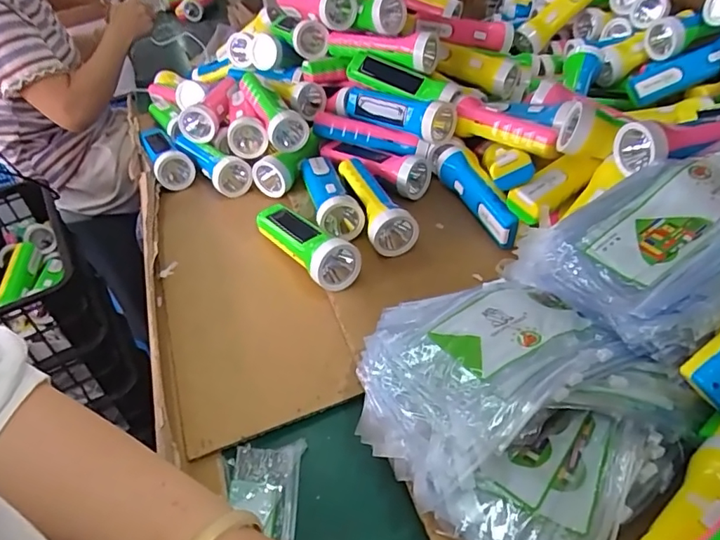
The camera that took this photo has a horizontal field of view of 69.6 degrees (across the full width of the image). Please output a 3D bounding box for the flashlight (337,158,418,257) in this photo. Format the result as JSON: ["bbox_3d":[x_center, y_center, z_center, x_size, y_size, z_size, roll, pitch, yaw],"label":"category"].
[{"bbox_3d":[0.016,-0.082,0.633,0.050,0.054,0.167,-16,42,-9],"label":"flashlight"}]

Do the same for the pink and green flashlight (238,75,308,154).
[{"bbox_3d":[-0.134,-0.234,0.762,0.047,0.049,0.201,-23,44,-16],"label":"pink and green flashlight"}]

